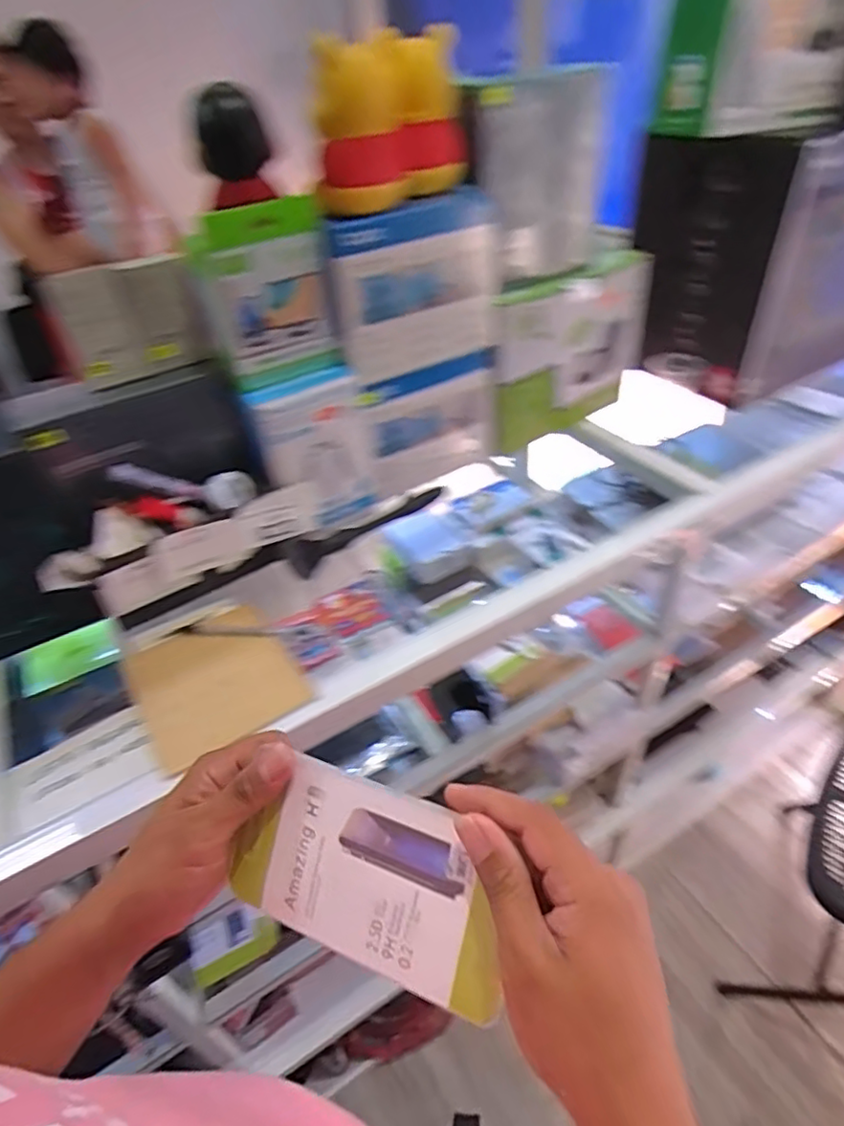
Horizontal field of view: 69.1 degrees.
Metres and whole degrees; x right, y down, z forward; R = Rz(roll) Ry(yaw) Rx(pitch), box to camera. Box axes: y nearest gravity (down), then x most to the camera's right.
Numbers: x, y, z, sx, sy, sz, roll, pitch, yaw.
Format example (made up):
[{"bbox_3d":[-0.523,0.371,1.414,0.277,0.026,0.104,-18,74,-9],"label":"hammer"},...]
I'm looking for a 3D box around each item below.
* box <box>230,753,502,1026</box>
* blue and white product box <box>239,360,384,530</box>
[{"bbox_3d":[-0.029,0.163,0.322,0.151,0.007,0.087,13,87,22],"label":"box"},{"bbox_3d":[-0.111,-0.119,0.679,0.128,0.168,0.039,-28,44,-23],"label":"blue and white product box"}]

